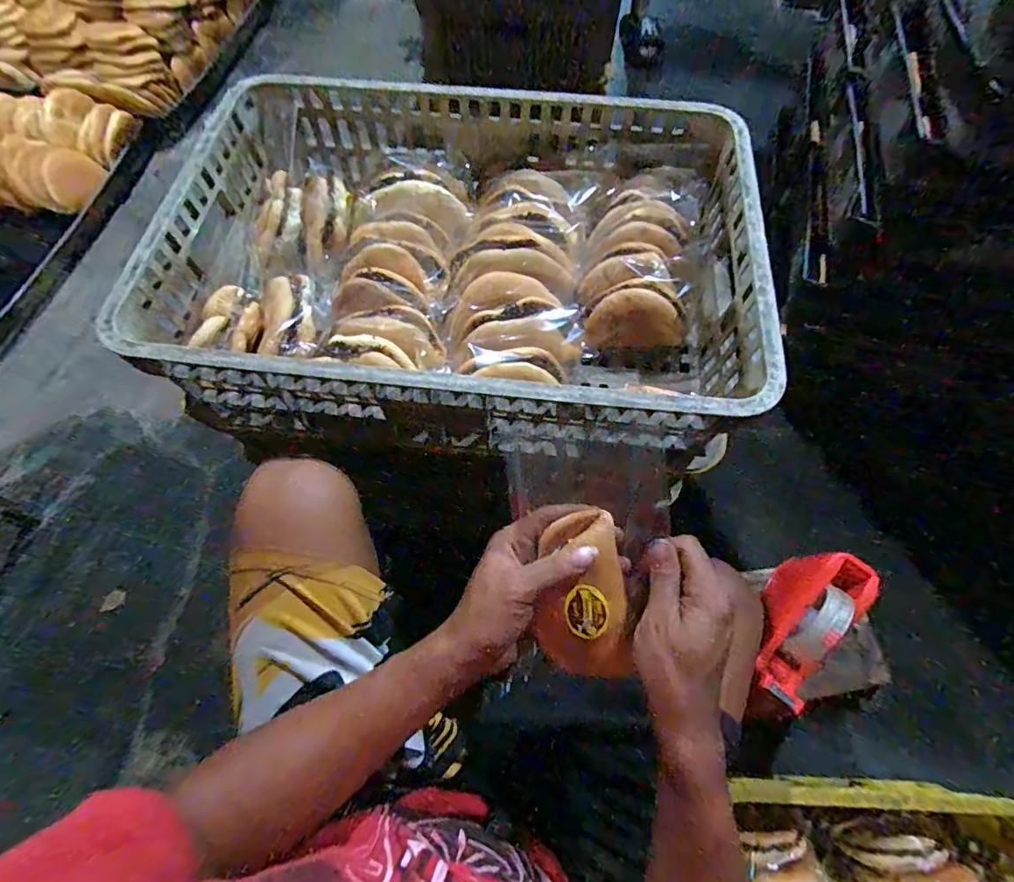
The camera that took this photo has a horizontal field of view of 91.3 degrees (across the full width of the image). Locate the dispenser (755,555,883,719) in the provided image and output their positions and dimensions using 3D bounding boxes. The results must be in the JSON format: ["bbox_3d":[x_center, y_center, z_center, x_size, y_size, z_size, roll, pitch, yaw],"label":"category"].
[{"bbox_3d":[0.343,0.206,0.573,0.086,0.089,0.178,41,71,17],"label":"dispenser"}]

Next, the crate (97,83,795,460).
[{"bbox_3d":[-0.044,-0.209,0.568,0.593,0.137,0.421,6,65,3],"label":"crate"}]

